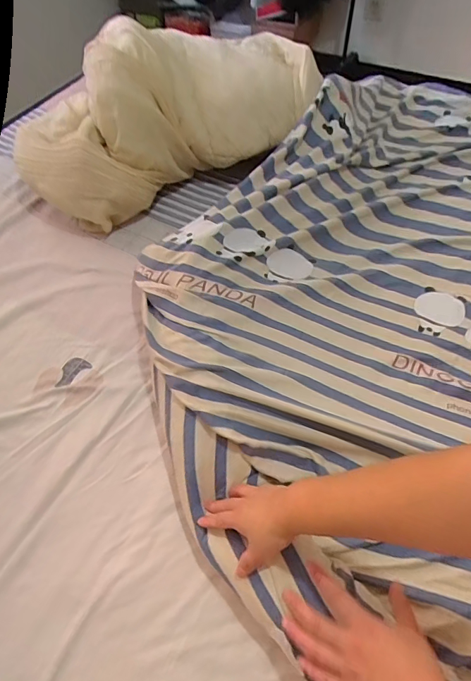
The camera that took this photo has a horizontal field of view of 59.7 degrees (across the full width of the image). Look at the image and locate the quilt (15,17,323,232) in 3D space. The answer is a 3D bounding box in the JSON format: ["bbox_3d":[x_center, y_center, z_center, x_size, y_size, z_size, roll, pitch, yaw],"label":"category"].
[{"bbox_3d":[-0.179,-0.593,1.017,0.740,0.229,0.421,-26,59,-12],"label":"quilt"}]

